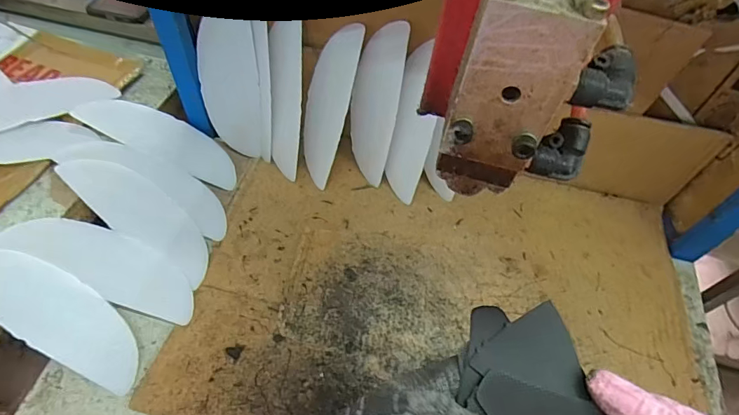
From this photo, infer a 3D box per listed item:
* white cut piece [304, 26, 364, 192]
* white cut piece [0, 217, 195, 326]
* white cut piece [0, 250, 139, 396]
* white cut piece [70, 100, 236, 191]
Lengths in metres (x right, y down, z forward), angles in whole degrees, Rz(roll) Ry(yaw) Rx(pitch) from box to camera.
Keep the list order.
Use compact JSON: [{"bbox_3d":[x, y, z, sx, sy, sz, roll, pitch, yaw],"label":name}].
[{"bbox_3d":[-0.051,-0.124,0.537,0.049,0.189,0.011,15,14,6],"label":"white cut piece"},{"bbox_3d":[-0.269,0.057,0.455,0.195,0.013,0.063,29,49,-6],"label":"white cut piece"},{"bbox_3d":[-0.300,0.097,0.417,0.197,0.018,0.064,36,55,-4],"label":"white cut piece"},{"bbox_3d":[-0.254,-0.087,0.548,0.194,0.010,0.066,27,55,-8],"label":"white cut piece"}]

